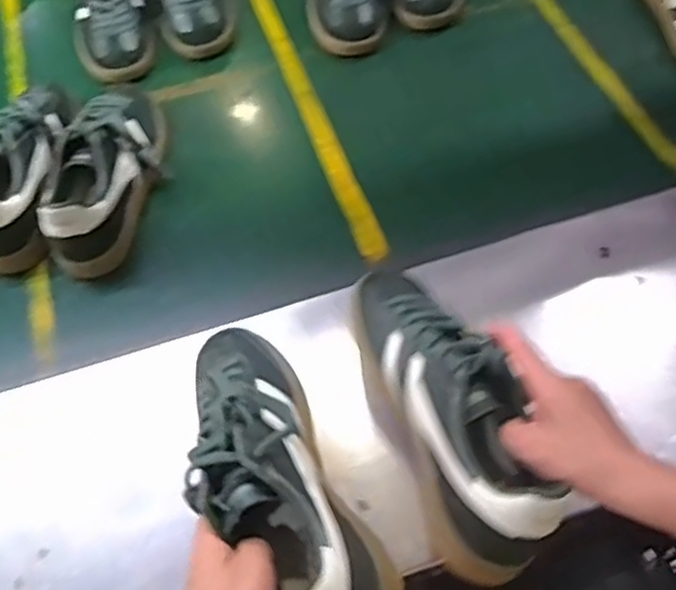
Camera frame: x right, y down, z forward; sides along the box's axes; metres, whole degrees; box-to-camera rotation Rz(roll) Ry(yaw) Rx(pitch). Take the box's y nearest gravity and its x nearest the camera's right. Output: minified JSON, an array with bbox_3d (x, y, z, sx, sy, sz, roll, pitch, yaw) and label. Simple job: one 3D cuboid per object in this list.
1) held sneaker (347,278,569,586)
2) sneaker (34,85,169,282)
[{"bbox_3d":[0.079,0.083,0.529,0.087,0.118,0.258,-18,49,-6],"label":"held sneaker"},{"bbox_3d":[-0.248,-0.145,0.759,0.091,0.095,0.240,1,59,6],"label":"sneaker"}]

